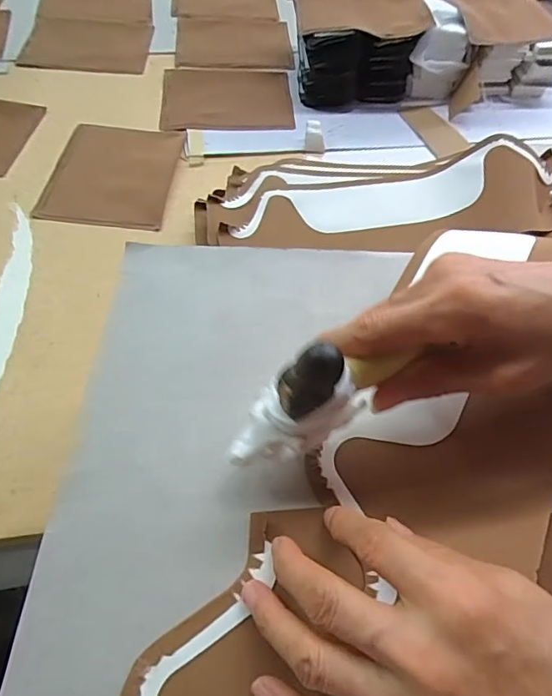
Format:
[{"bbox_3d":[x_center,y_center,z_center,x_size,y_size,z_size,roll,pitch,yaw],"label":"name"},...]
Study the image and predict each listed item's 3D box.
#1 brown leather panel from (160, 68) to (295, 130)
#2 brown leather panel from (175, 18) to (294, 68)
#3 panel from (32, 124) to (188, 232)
[{"bbox_3d":[-0.070,-0.354,0.696,0.178,0.007,0.147,-2,56,-5],"label":"brown leather panel"},{"bbox_3d":[-0.068,-0.500,0.794,0.182,0.012,0.172,-2,56,-5],"label":"brown leather panel"},{"bbox_3d":[-0.194,-0.216,0.599,0.141,0.006,0.188,6,56,-1],"label":"panel"}]

